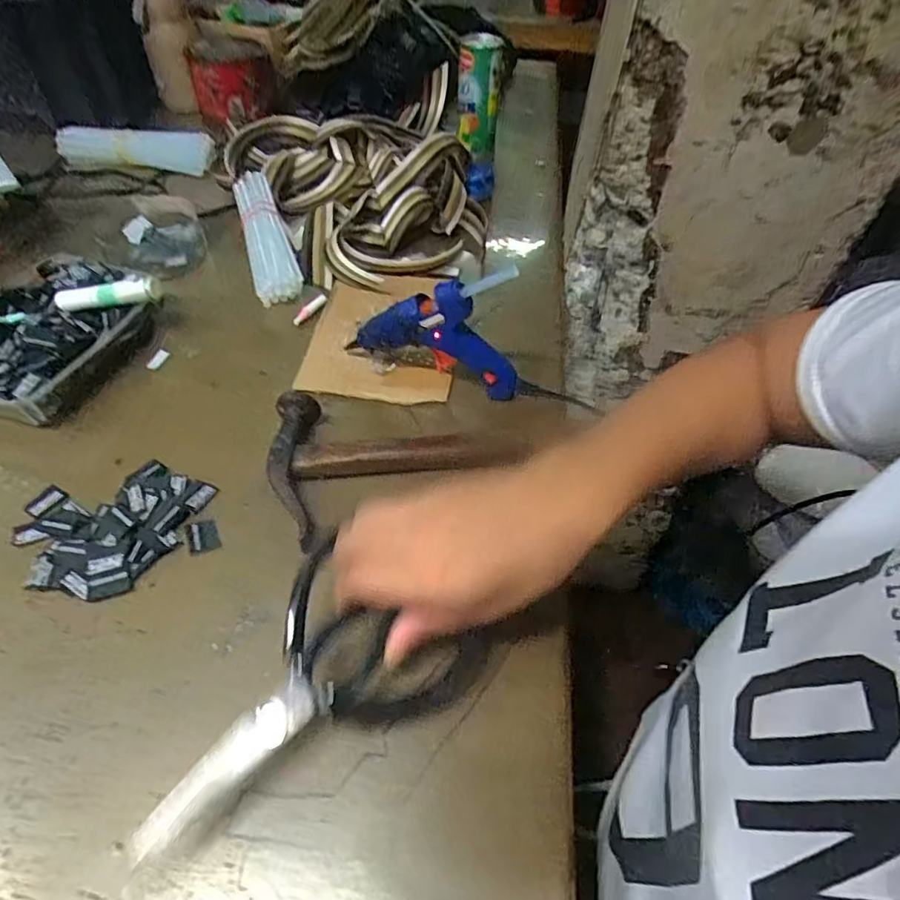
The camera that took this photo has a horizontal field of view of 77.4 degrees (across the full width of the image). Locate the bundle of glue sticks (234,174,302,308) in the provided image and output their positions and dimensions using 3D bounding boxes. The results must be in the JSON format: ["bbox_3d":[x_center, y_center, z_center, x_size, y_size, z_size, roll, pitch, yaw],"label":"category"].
[{"bbox_3d":[-0.186,-0.215,0.568,0.042,0.040,0.188,-14,53,-15],"label":"bundle of glue sticks"}]

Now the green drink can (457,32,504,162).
[{"bbox_3d":[0.035,-0.442,0.704,0.051,0.123,0.055,5,51,0],"label":"green drink can"}]

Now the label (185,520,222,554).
[{"bbox_3d":[-0.164,0.057,0.371,0.019,0.004,0.024,-21,55,-19],"label":"label"}]

